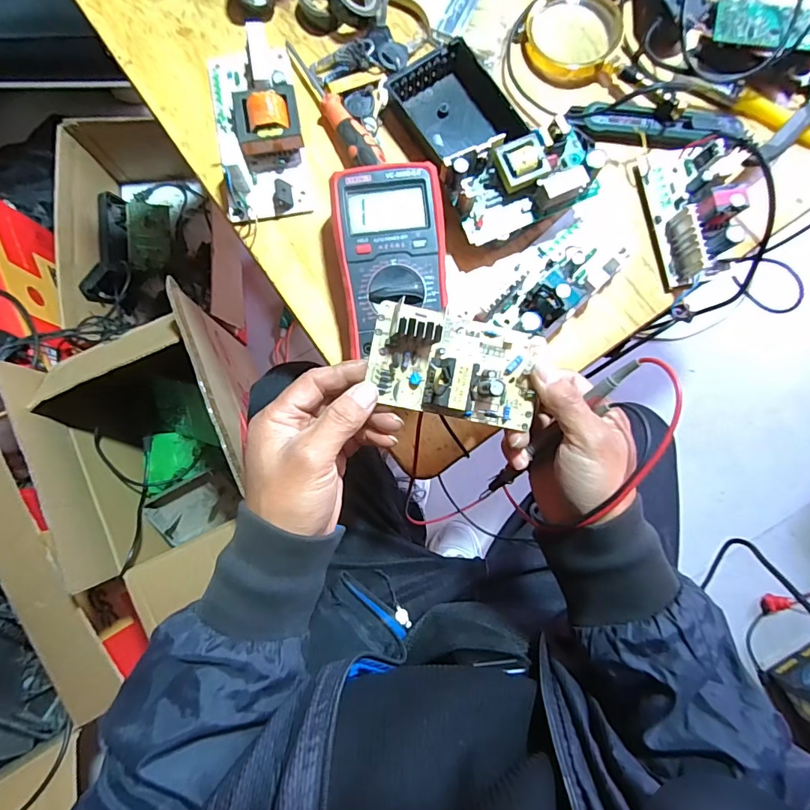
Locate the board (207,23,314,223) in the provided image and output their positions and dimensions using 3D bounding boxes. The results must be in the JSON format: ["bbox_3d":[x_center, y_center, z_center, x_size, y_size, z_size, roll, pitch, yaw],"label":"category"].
[{"bbox_3d":[-0.133,-0.256,0.414,0.084,0.035,0.168,-9,84,-2],"label":"board"}]

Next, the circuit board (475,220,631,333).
[{"bbox_3d":[0.127,-0.108,0.403,0.140,0.042,0.067,-41,86,-5],"label":"circuit board"}]

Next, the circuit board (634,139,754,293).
[{"bbox_3d":[0.266,-0.175,0.415,0.080,0.038,0.124,-11,84,-2],"label":"circuit board"}]

